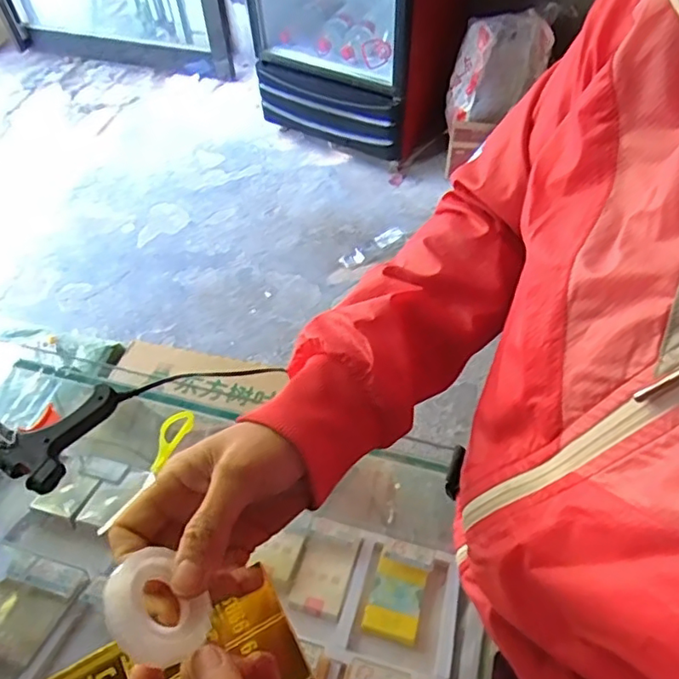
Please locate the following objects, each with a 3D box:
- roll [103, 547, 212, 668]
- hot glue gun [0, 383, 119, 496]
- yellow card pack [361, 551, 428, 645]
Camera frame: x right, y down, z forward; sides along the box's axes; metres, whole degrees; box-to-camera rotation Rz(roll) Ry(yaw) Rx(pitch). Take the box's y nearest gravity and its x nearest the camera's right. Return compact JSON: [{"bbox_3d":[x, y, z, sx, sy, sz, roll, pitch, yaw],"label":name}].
[{"bbox_3d":[-0.085,0.123,0.263,0.040,0.013,0.047,-24,72,-48],"label":"roll"},{"bbox_3d":[-0.276,0.073,0.537,0.105,0.023,0.105,23,57,19],"label":"hot glue gun"},{"bbox_3d":[0.061,0.279,0.627,0.055,0.020,0.083,13,55,12],"label":"yellow card pack"}]

